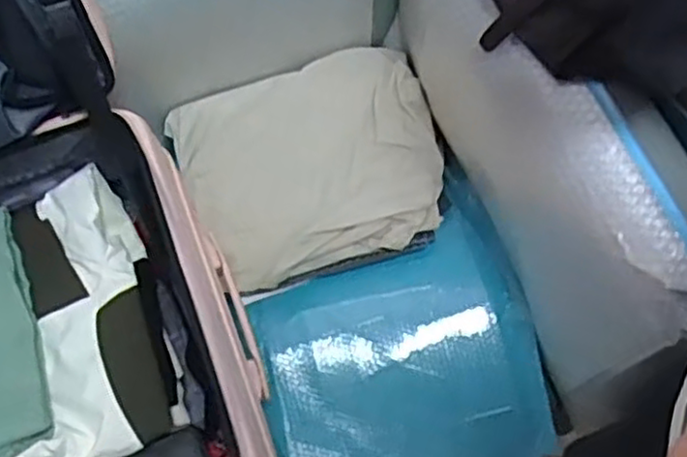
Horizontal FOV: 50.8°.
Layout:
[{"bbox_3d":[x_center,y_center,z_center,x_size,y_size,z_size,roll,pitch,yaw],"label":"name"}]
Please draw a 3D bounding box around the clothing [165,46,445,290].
[{"bbox_3d":[-0.028,-0.082,0.870,0.286,0.066,0.243,-19,68,-6],"label":"clothing"}]

